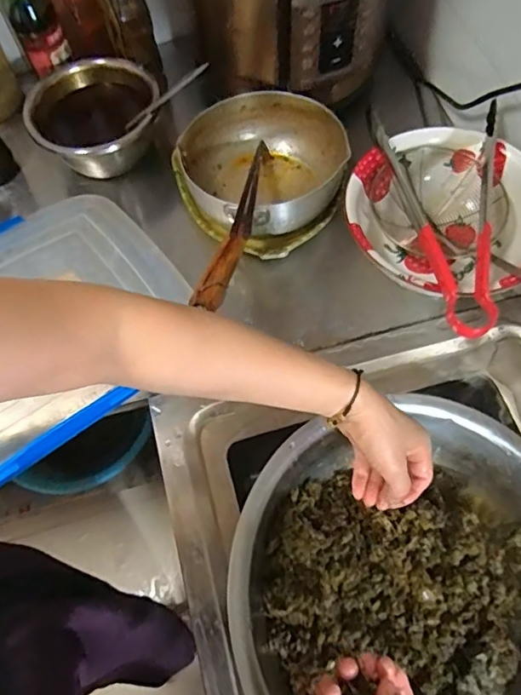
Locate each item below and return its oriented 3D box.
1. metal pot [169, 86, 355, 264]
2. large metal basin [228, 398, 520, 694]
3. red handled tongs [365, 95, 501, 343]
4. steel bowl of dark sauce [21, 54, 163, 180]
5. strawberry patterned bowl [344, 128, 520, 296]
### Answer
[{"bbox_3d":[0.006,-0.223,0.673,0.205,0.093,0.209,-1,65,2],"label":"metal pot"},{"bbox_3d":[0.156,0.223,0.487,0.346,0.117,0.328,-1,65,2],"label":"large metal basin"},{"bbox_3d":[0.195,-0.147,0.568,0.137,0.034,0.301,2,65,4],"label":"red handled tongs"},{"bbox_3d":[-0.216,-0.299,0.721,0.165,0.090,0.166,-1,65,2],"label":"steel bowl of dark sauce"},{"bbox_3d":[0.214,-0.145,0.625,0.229,0.085,0.212,12,66,9],"label":"strawberry patterned bowl"}]

